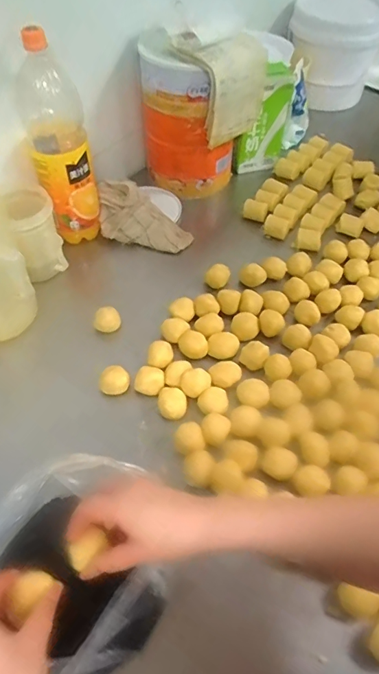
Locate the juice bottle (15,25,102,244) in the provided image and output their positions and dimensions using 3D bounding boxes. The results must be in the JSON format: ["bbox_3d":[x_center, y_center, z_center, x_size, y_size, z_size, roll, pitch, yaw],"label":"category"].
[{"bbox_3d":[-0.215,-0.305,0.747,0.100,0.304,0.111,-22,58,-17],"label":"juice bottle"}]

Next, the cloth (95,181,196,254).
[{"bbox_3d":[-0.076,-0.221,0.851,0.168,0.083,0.097,17,55,9],"label":"cloth"}]

